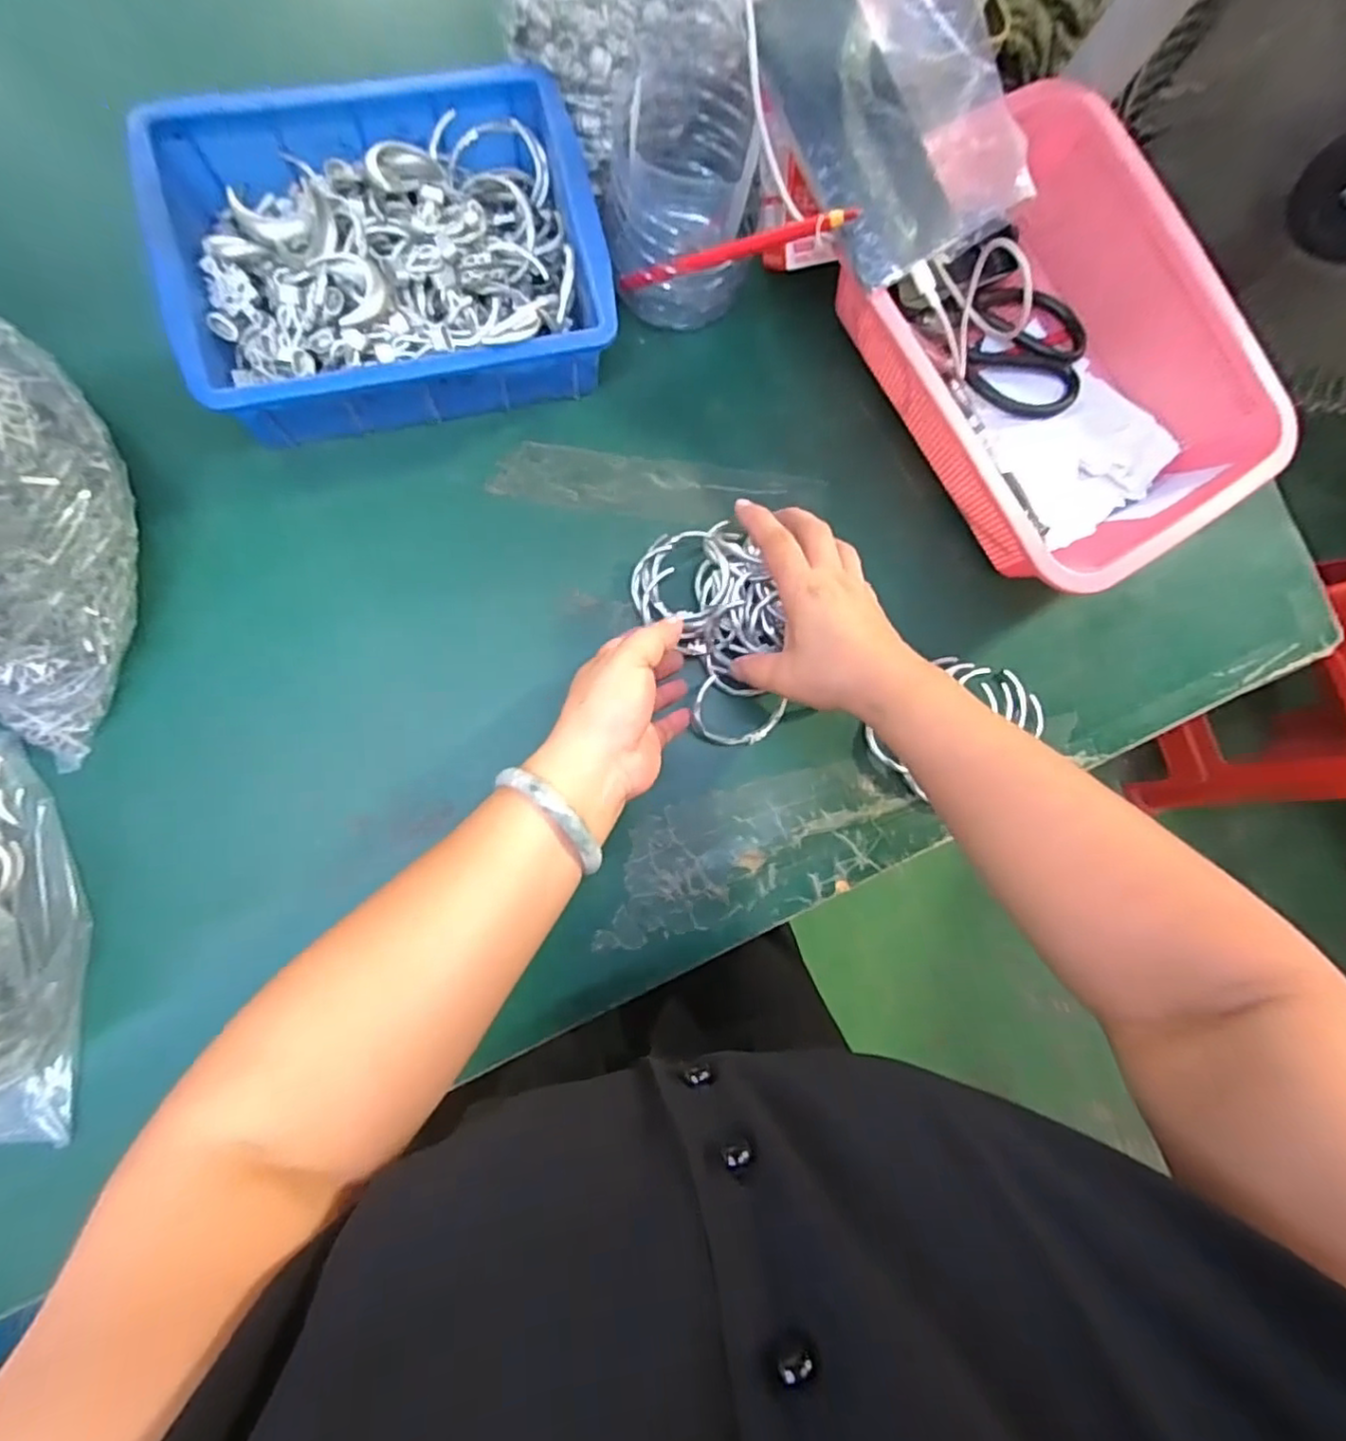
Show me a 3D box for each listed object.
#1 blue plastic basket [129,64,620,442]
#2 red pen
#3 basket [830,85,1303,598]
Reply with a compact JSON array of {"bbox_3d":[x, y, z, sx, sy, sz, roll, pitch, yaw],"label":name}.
[{"bbox_3d":[-0.171,-0.282,0.408,0.240,0.070,0.177,-15,89,-8],"label":"blue plastic basket"},{"bbox_3d":[0.030,-0.285,0.402,0.163,0.012,0.011,9,84,34],"label":"red pen"},{"bbox_3d":[0.250,-0.247,0.455,0.213,0.085,0.297,-34,91,-8],"label":"basket"}]

